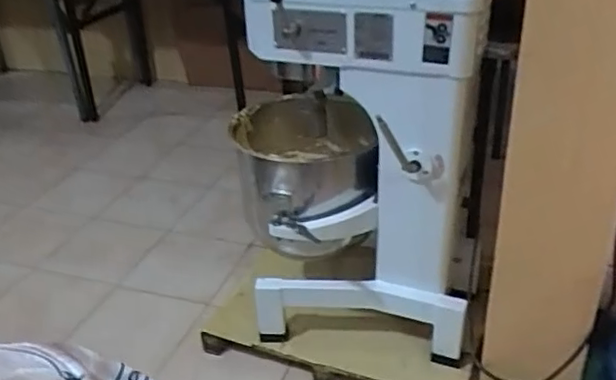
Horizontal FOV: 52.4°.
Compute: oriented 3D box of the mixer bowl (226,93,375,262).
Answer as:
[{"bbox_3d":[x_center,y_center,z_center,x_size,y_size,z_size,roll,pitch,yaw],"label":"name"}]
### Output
[{"bbox_3d":[0.007,-0.044,1.465,0.293,0.286,0.372,-1,30,4],"label":"mixer bowl"}]

